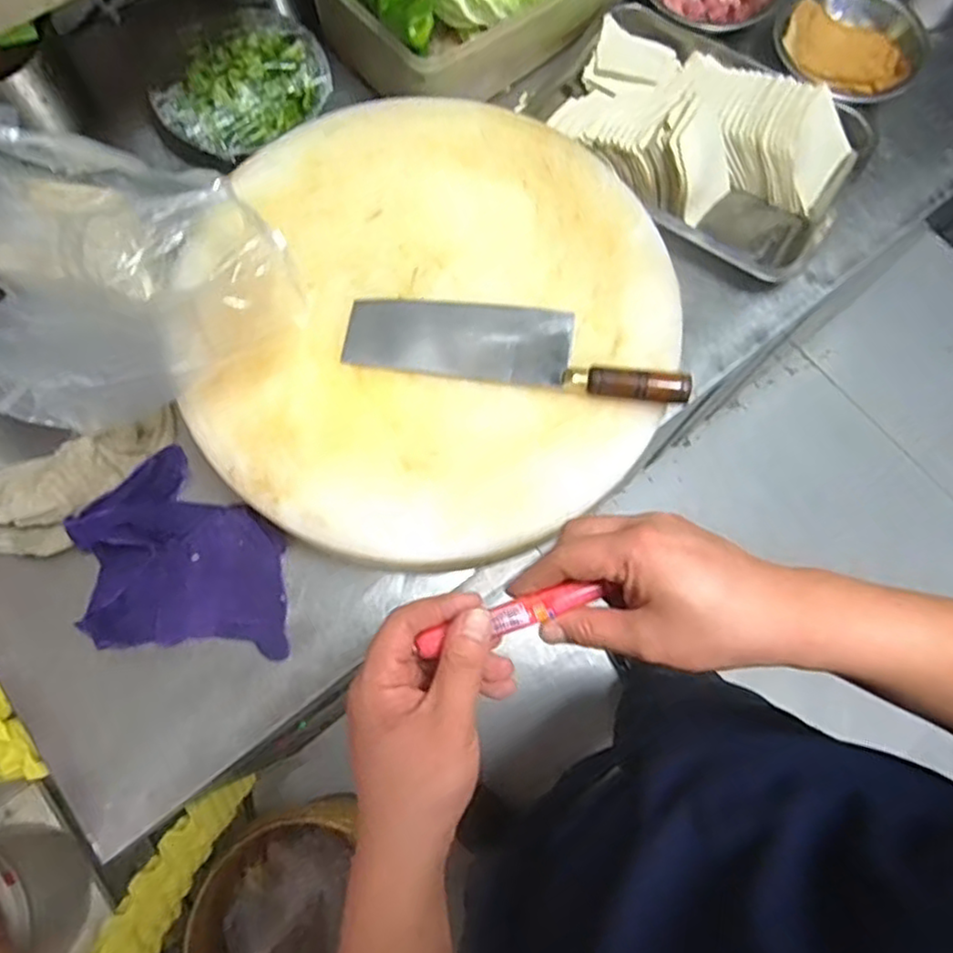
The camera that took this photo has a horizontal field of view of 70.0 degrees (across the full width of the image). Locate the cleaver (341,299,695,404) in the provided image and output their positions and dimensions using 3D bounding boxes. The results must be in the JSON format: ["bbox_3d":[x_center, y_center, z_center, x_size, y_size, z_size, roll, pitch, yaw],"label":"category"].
[{"bbox_3d":[0.034,-0.120,0.598,0.297,0.026,0.078,8,74,1],"label":"cleaver"}]

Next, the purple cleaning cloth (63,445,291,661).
[{"bbox_3d":[-0.267,0.066,0.617,0.194,0.049,0.178,4,74,0],"label":"purple cleaning cloth"}]

